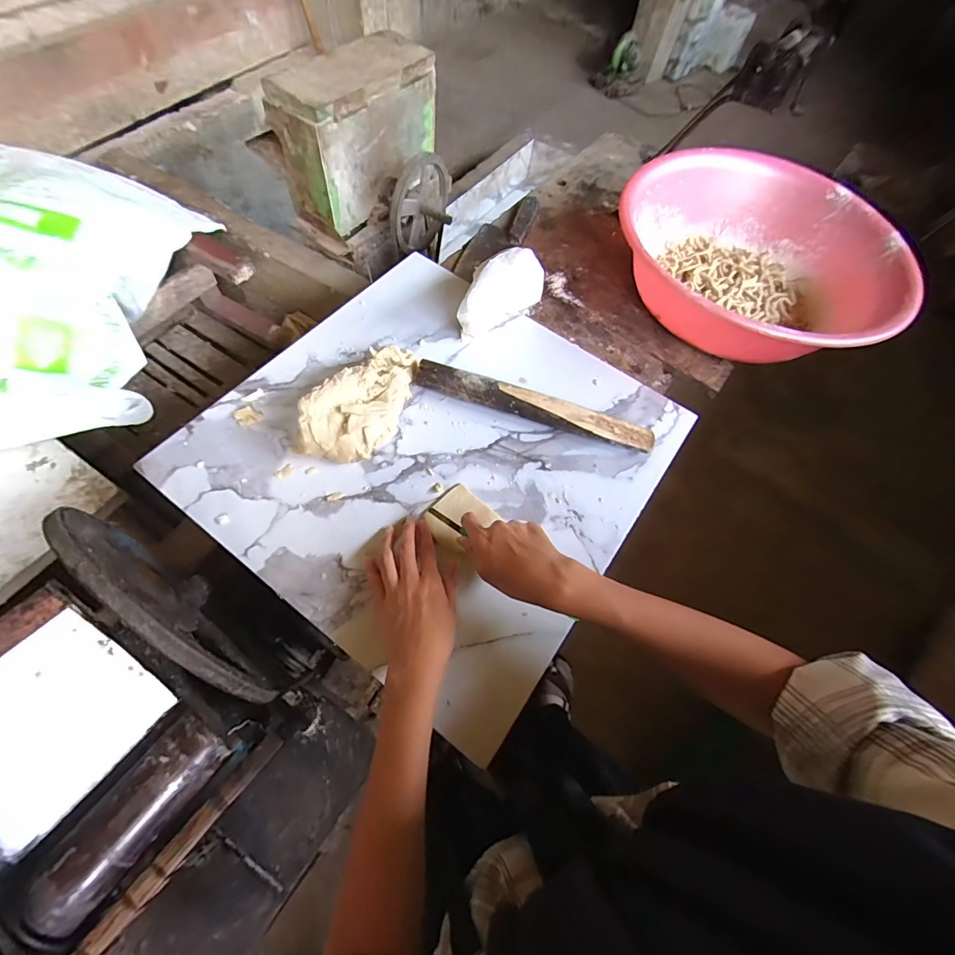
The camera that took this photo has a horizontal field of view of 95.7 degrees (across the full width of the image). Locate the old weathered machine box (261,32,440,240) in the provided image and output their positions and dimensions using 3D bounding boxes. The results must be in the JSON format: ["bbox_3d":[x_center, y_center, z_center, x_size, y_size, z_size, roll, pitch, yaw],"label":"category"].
[{"bbox_3d":[-0.242,-0.723,0.909,0.133,0.229,0.347,33,63,10],"label":"old weathered machine box"}]

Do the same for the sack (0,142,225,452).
[{"bbox_3d":[-0.748,-0.314,0.730,0.392,0.206,0.664,1,64,-7],"label":"sack"}]

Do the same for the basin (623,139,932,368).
[{"bbox_3d":[0.407,-0.316,0.646,0.396,0.119,0.387,3,62,-6],"label":"basin"}]

